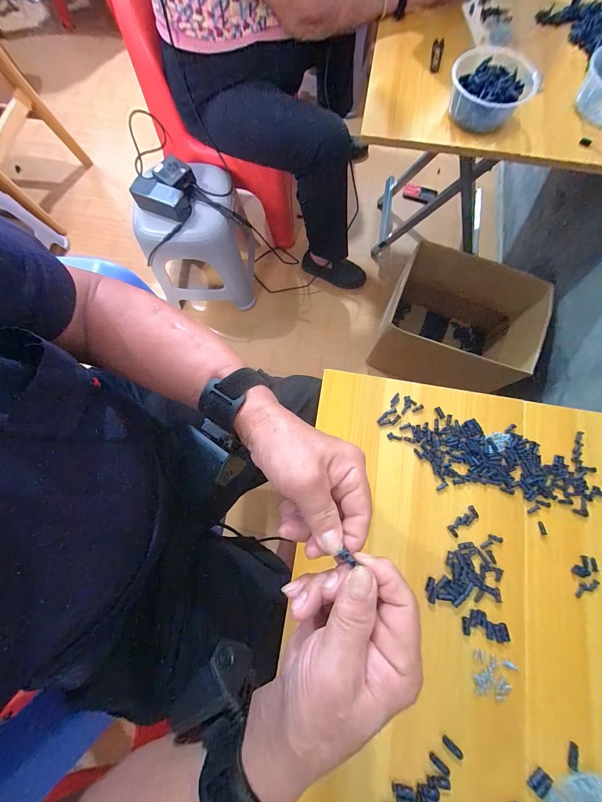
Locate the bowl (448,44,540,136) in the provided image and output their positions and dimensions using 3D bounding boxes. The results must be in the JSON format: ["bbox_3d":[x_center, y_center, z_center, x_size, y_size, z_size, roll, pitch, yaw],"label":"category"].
[{"bbox_3d":[0.356,-0.585,0.541,0.139,0.063,0.142,0,77,0],"label":"bowl"}]

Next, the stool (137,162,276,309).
[{"bbox_3d":[-0.296,-0.511,0.903,0.290,0.298,0.300,9,78,2],"label":"stool"}]

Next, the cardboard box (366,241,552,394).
[{"bbox_3d":[0.438,-0.213,0.850,0.381,0.274,0.312,17,78,4],"label":"cardboard box"}]

